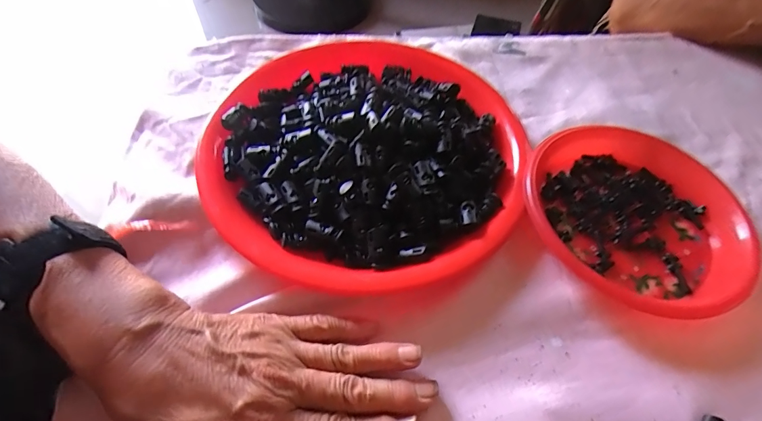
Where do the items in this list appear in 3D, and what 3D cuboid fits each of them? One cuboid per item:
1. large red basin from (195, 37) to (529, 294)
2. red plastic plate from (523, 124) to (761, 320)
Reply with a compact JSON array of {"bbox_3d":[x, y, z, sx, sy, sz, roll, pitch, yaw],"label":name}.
[{"bbox_3d":[-0.012,-0.059,0.330,0.247,0.044,0.248,0,57,1],"label":"large red basin"},{"bbox_3d":[0.200,-0.001,0.308,0.155,0.024,0.161,-28,61,-16],"label":"red plastic plate"}]

